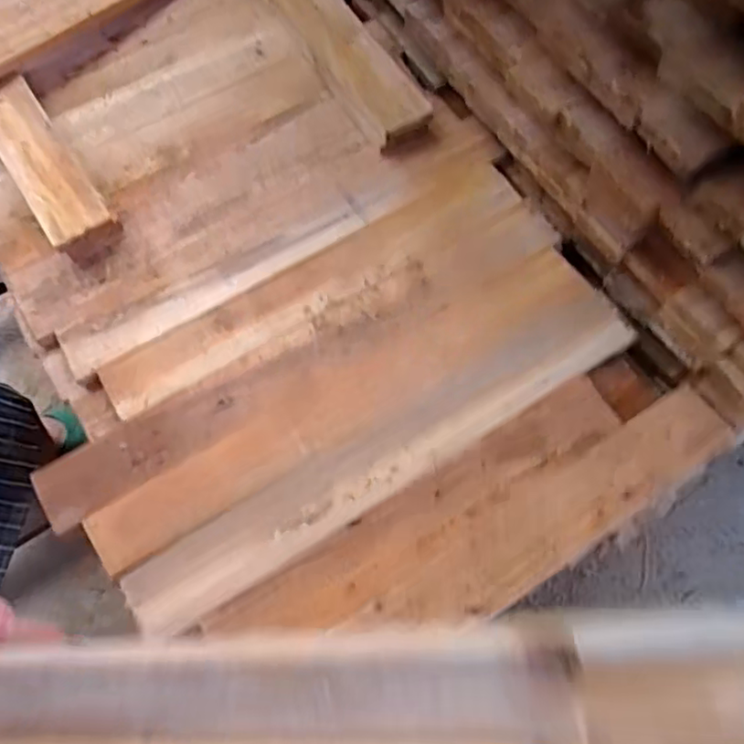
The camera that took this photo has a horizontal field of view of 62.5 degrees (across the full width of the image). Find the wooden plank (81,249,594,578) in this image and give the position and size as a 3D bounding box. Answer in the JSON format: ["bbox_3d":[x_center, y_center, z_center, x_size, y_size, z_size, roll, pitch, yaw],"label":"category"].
[{"bbox_3d":[-0.014,0.023,0.559,0.496,0.013,0.059,-30,71,-13],"label":"wooden plank"}]

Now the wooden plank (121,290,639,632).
[{"bbox_3d":[0.021,0.065,0.539,0.491,0.013,0.064,-30,72,-13],"label":"wooden plank"}]

